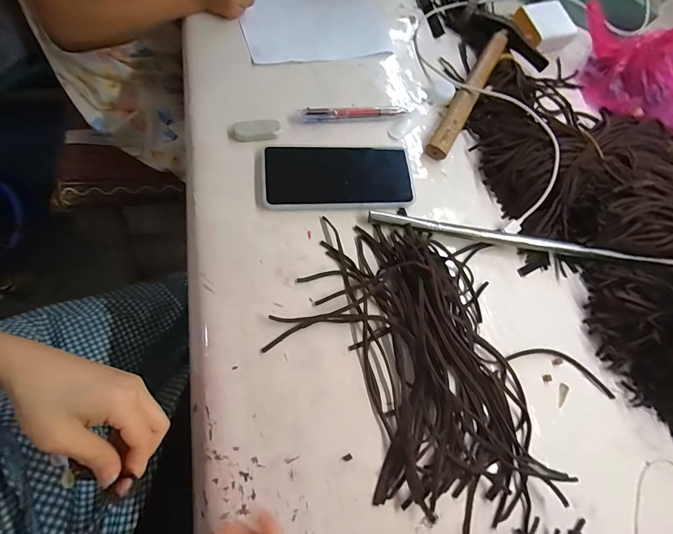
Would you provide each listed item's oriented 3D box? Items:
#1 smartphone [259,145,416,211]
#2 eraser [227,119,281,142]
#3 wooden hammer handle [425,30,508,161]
[{"bbox_3d":[0.001,-0.105,0.391,0.164,0.015,0.080,-2,71,-9],"label":"smartphone"},{"bbox_3d":[-0.092,-0.154,0.405,0.057,0.010,0.023,-7,72,-11],"label":"eraser"},{"bbox_3d":[0.170,-0.224,0.458,0.027,0.021,0.222,30,69,3],"label":"wooden hammer handle"}]

